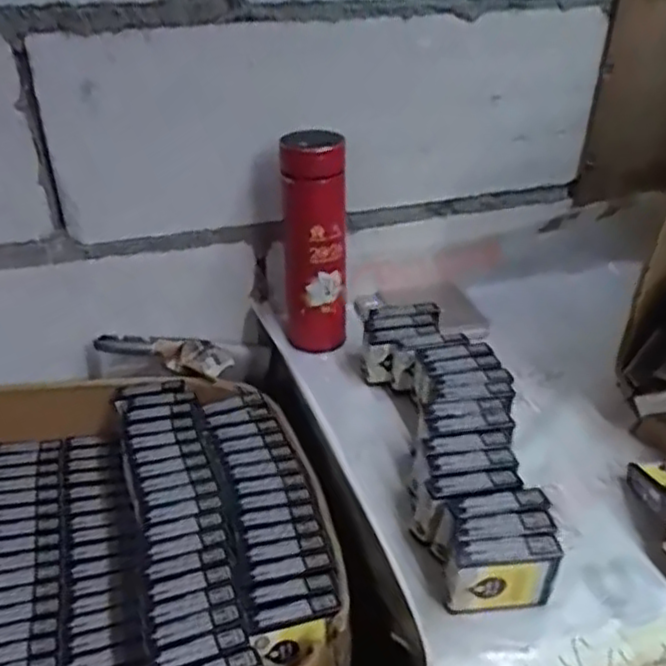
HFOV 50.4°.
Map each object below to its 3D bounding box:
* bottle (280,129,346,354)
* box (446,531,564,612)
[{"bbox_3d":[-0.018,-0.090,0.721,0.067,0.218,0.054,1,31,0],"label":"bottle"},{"bbox_3d":[0.113,0.166,0.482,0.071,0.057,0.020,-5,33,-8],"label":"box"}]

